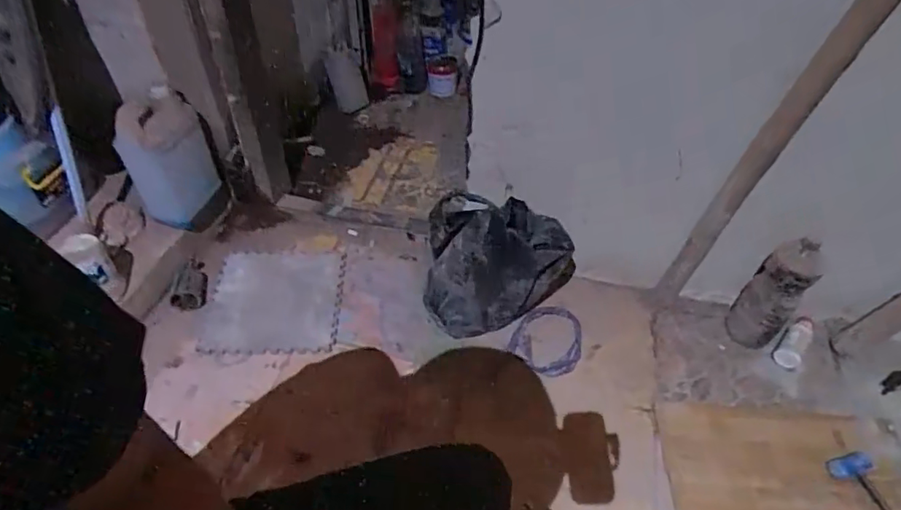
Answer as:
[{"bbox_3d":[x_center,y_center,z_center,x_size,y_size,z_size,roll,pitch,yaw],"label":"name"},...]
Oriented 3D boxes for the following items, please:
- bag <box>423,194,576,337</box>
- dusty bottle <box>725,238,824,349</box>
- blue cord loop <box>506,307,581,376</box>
[{"bbox_3d":[0.106,0.029,1.218,0.306,0.345,0.176,13,48,10],"label":"bag"},{"bbox_3d":[0.684,0.091,1.193,0.102,0.305,0.089,35,56,27],"label":"dusty bottle"},{"bbox_3d":[0.231,0.189,1.268,0.150,0.027,0.176,30,61,20],"label":"blue cord loop"}]

